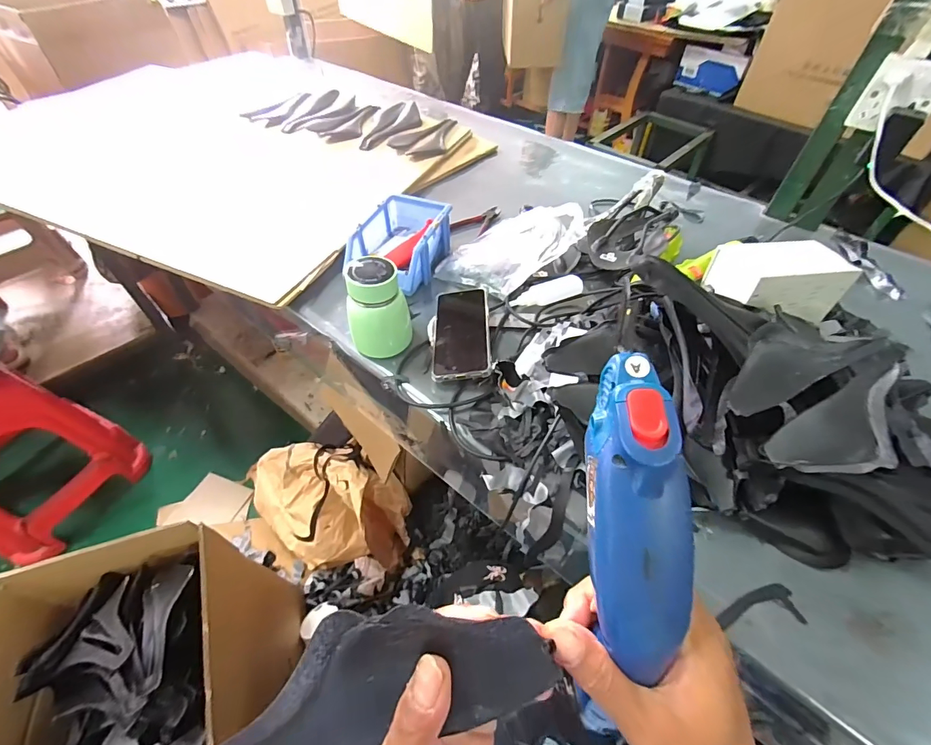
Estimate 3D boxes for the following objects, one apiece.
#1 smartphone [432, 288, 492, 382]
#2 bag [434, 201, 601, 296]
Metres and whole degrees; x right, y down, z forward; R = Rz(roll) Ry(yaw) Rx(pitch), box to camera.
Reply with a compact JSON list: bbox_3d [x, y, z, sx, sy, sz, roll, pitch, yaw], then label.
[{"bbox_3d":[-0.005,-0.061,0.578,0.075,0.017,0.164,1,51,0],"label":"smartphone"},{"bbox_3d":[0.067,-0.177,0.624,0.247,0.070,0.078,-14,43,32],"label":"bag"}]

